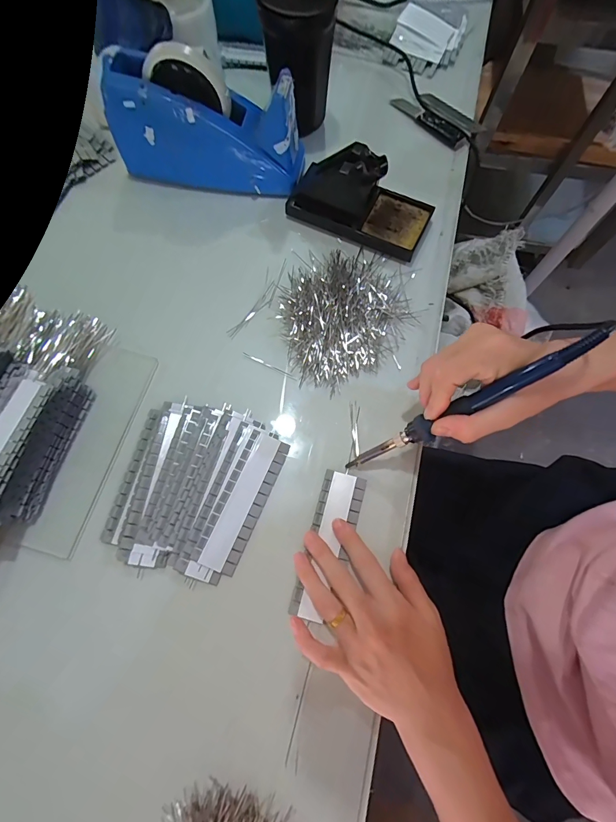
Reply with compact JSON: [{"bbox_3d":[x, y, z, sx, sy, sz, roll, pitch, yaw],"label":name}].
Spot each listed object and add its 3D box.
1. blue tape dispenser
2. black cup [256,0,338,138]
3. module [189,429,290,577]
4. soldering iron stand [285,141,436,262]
[{"bbox_3d":[-0.112,-0.319,0.428,0.208,0.117,0.064,7,71,1],"label":"blue tape dispenser"},{"bbox_3d":[-0.011,-0.413,0.435,0.079,0.157,0.072,3,71,-1],"label":"black cup"},{"bbox_3d":[-0.059,0.080,0.346,0.040,0.006,0.125,23,72,6],"label":"module"},{"bbox_3d":[0.058,-0.242,0.421,0.160,0.070,0.071,23,72,6],"label":"soldering iron stand"}]

